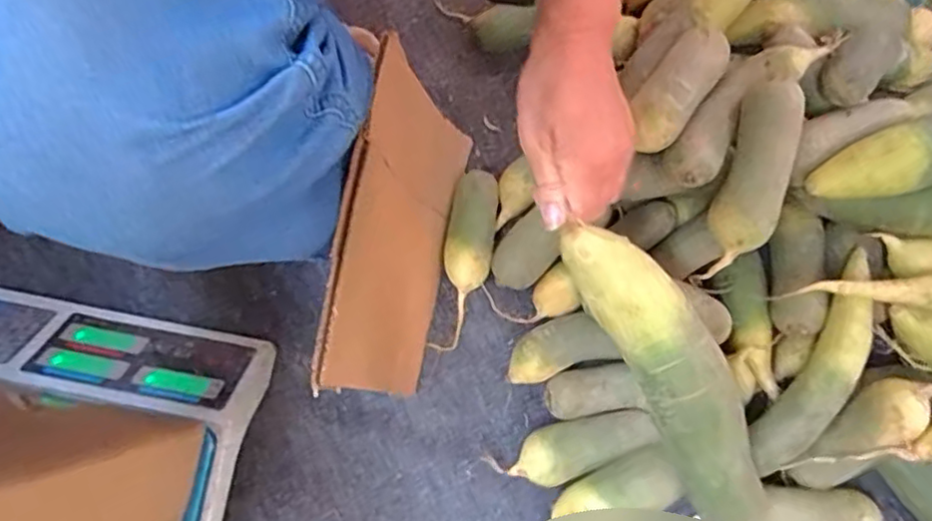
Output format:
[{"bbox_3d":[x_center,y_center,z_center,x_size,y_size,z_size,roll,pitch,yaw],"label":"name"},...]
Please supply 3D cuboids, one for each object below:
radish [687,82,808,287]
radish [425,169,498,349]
[{"bbox_3d":[0.239,-0.061,0.535,0.046,0.049,0.173,12,105,2],"label":"radish"},{"bbox_3d":[0.002,0.000,0.627,0.045,0.041,0.173,8,80,2],"label":"radish"}]

